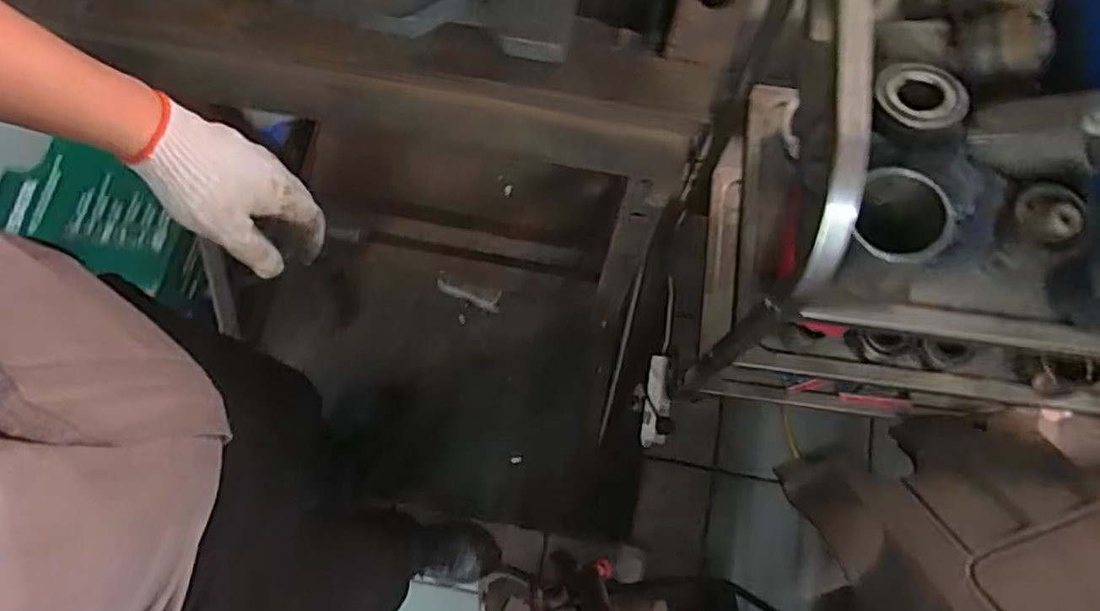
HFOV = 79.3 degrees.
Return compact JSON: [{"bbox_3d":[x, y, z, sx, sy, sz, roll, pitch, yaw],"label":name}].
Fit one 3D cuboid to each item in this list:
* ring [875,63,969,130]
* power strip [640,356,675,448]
[{"bbox_3d":[0.357,-0.205,0.642,0.080,0.016,0.070,-1,75,0],"label":"ring"},{"bbox_3d":[0.211,0.184,1.299,0.058,0.027,0.174,5,75,1],"label":"power strip"}]

